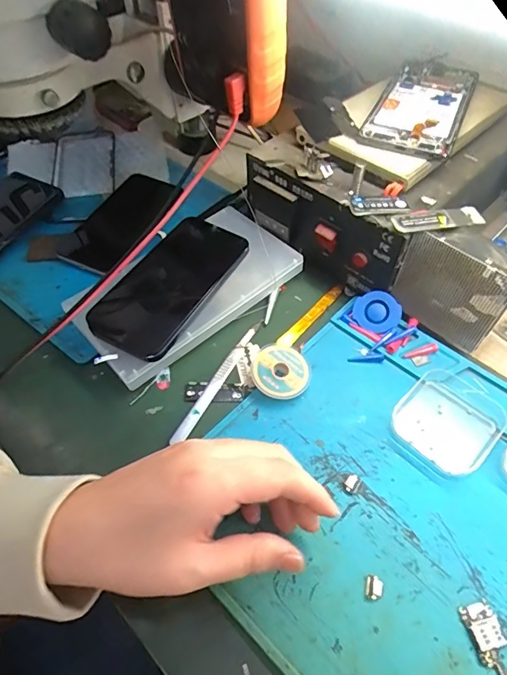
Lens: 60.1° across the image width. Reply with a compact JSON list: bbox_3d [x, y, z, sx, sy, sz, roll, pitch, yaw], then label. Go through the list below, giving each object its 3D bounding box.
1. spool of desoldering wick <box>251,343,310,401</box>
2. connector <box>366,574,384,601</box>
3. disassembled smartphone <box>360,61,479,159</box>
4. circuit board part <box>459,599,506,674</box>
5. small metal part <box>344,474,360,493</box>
[{"bbox_3d":[0.021,0.027,0.338,0.042,0.018,0.041,-1,52,1],"label":"spool of desoldering wick"},{"bbox_3d":[0.070,0.145,0.255,0.010,0.004,0.012,5,53,6],"label":"connector"},{"bbox_3d":[0.150,-0.208,0.384,0.070,0.010,0.161,21,57,16],"label":"disassembled smartphone"},{"bbox_3d":[0.130,0.167,0.235,0.019,0.005,0.043,-12,53,-7],"label":"circuit board part"},{"bbox_3d":[0.066,0.097,0.291,0.009,0.005,0.012,29,59,22],"label":"small metal part"}]

